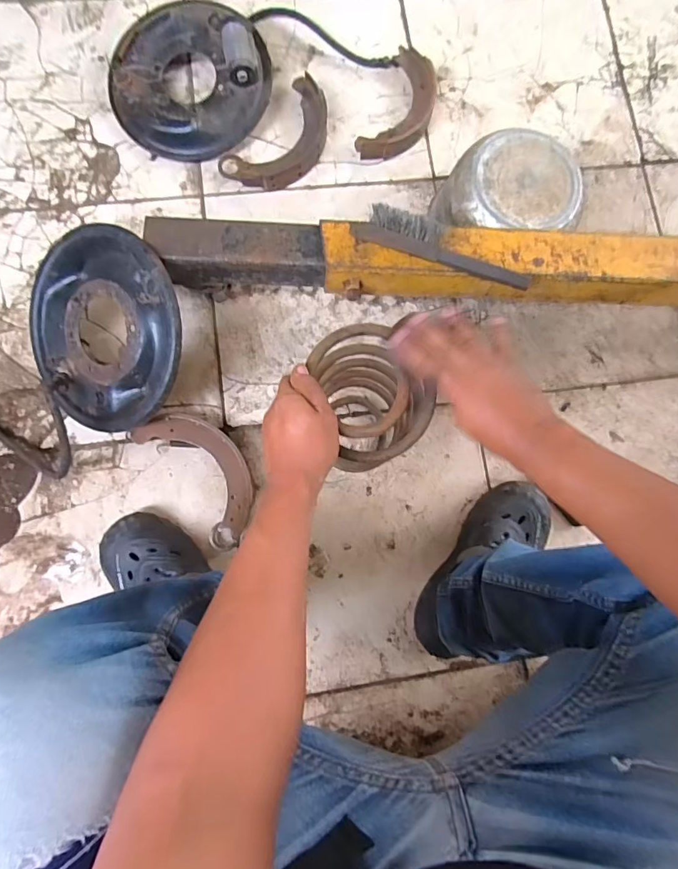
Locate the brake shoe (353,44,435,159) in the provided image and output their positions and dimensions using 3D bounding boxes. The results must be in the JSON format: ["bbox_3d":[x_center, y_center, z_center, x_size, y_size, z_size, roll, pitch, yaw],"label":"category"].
[{"bbox_3d":[0.115,-0.573,0.805,0.097,0.029,0.222,24,83,-1],"label":"brake shoe"}]

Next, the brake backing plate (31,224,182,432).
[{"bbox_3d":[-0.323,-0.147,0.634,0.265,0.032,0.257,4,100,21],"label":"brake backing plate"}]

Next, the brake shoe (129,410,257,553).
[{"bbox_3d":[-0.202,0.056,0.697,0.112,0.031,0.223,-37,87,-7],"label":"brake shoe"}]

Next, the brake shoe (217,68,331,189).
[{"bbox_3d":[-0.094,-0.503,0.786,0.123,0.032,0.224,42,83,1],"label":"brake shoe"}]

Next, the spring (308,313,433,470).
[{"bbox_3d":[0.031,-0.035,0.517,0.100,0.188,0.131,-23,86,-6],"label":"spring"}]

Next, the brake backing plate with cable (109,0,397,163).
[{"bbox_3d":[-0.162,-0.635,0.766,0.459,0.082,0.253,-28,86,-6],"label":"brake backing plate with cable"}]

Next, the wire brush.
[{"bbox_3d":[0.136,-0.240,0.583,0.234,0.033,0.037,17,80,-2],"label":"wire brush"}]

